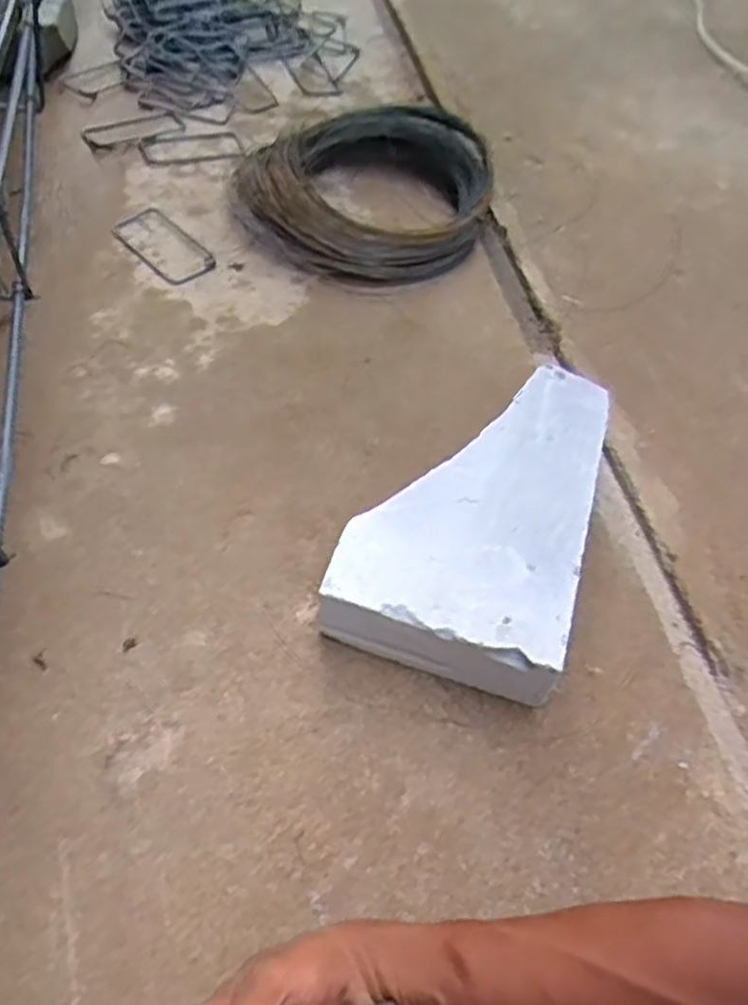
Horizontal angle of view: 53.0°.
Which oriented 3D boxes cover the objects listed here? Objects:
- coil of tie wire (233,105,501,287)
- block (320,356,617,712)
[{"bbox_3d":[-0.017,-0.437,1.014,0.329,0.103,0.319,3,52,-4],"label":"coil of tie wire"},{"bbox_3d":[0.098,0.000,0.705,0.196,0.080,0.338,18,54,6],"label":"block"}]

